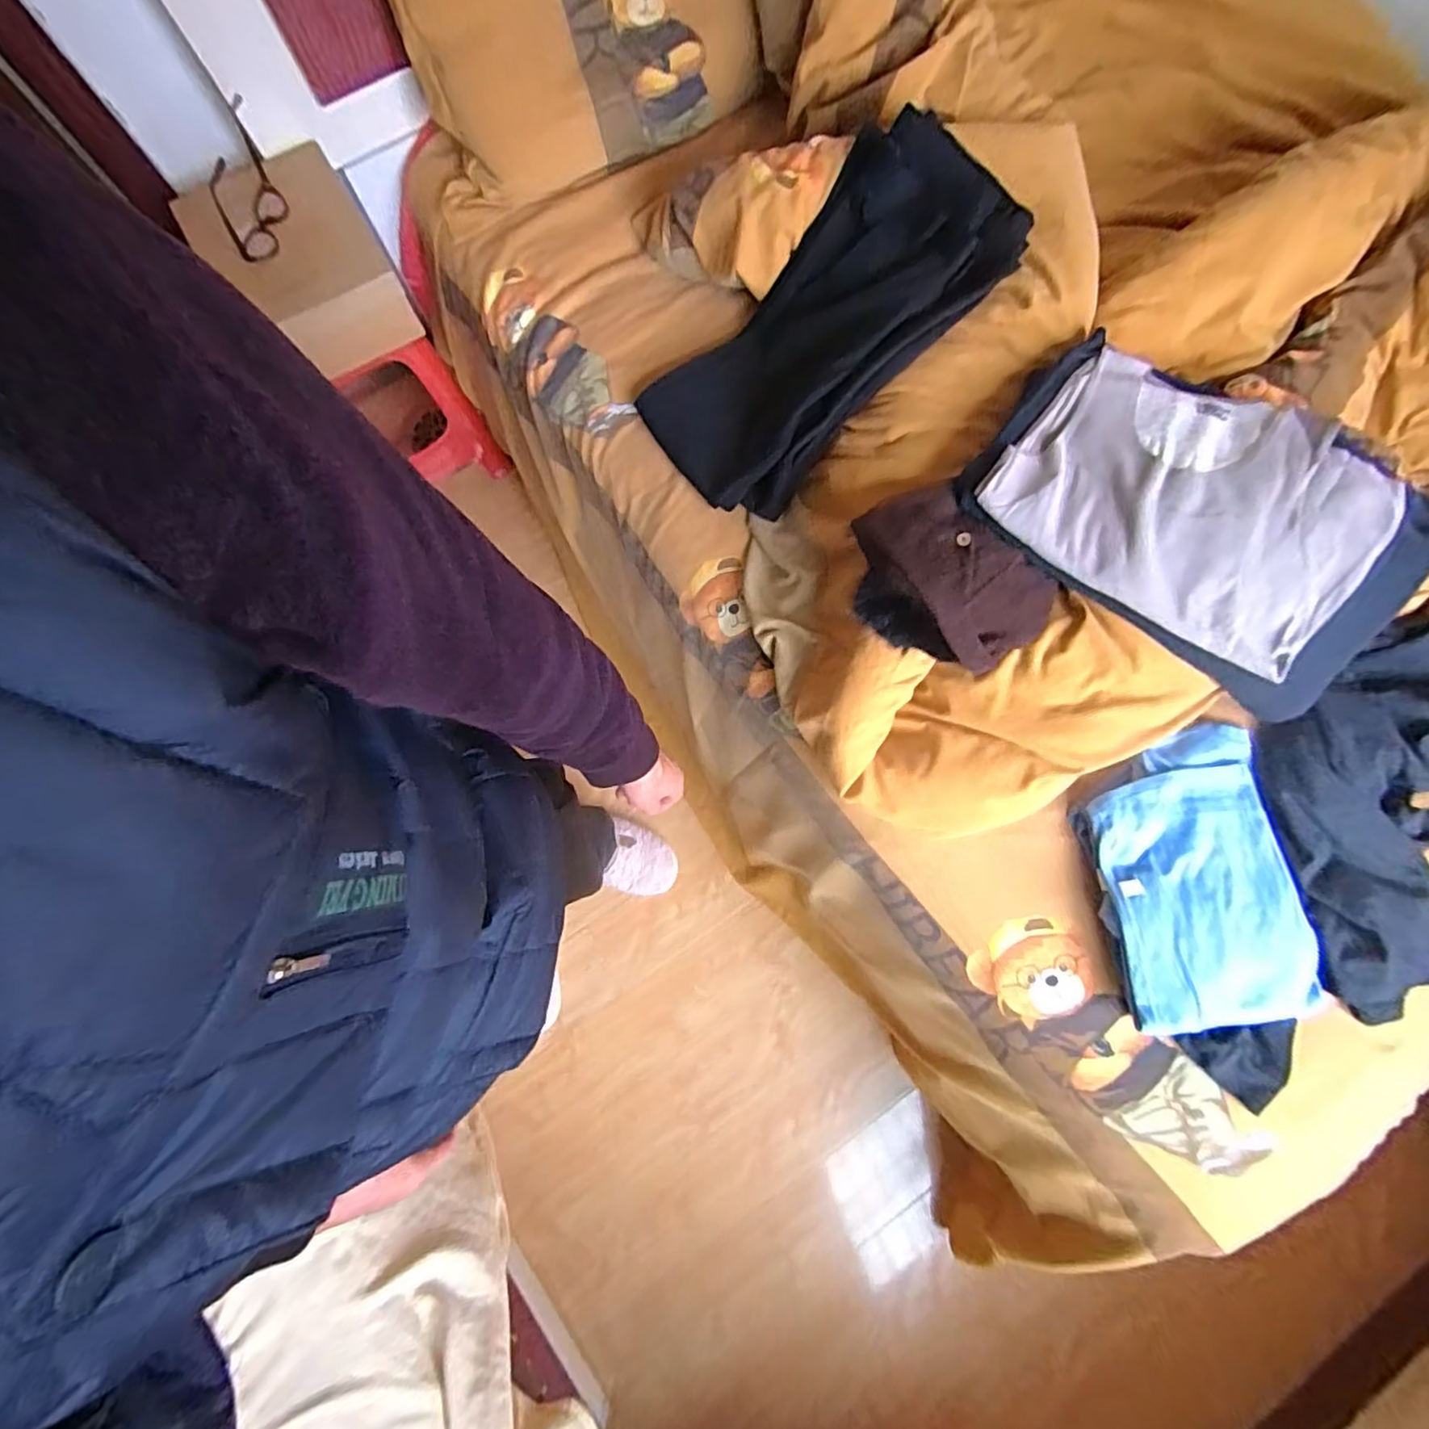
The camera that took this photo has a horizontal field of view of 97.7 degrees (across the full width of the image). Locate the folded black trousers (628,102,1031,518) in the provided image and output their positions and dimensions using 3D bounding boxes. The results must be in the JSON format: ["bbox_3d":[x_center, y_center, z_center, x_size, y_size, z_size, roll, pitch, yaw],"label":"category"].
[{"bbox_3d":[0.141,-0.525,0.849,0.518,0.083,0.266,-45,70,17],"label":"folded black trousers"}]

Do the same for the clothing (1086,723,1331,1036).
[{"bbox_3d":[0.580,0.191,0.757,0.231,0.044,0.337,-7,78,-1],"label":"clothing"}]

